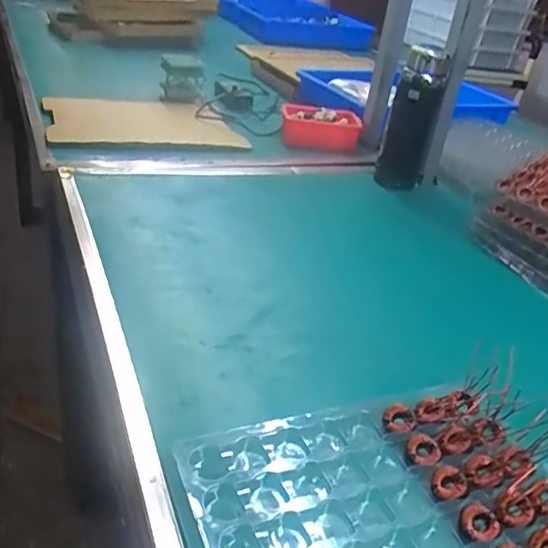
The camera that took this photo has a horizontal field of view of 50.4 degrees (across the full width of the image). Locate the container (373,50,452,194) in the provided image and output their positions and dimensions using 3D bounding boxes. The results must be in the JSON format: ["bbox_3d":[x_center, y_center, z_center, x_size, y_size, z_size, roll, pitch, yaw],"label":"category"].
[{"bbox_3d":[0.229,-0.251,0.969,0.077,0.222,0.066,14,31,10],"label":"container"}]

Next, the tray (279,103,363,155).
[{"bbox_3d":[0.097,-0.298,1.203,0.164,0.065,0.111,6,31,-3],"label":"tray"}]

